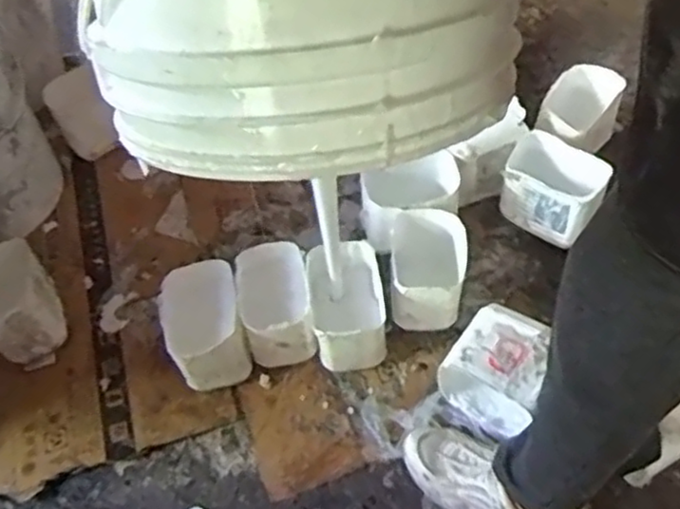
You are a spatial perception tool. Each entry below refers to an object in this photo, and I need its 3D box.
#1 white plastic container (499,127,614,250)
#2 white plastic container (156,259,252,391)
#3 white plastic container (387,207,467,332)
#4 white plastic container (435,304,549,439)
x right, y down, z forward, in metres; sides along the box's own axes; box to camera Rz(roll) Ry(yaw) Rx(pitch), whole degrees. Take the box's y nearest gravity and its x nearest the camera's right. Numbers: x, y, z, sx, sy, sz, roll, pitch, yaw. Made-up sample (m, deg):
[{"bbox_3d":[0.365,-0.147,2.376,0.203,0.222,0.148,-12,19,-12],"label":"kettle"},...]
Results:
[{"bbox_3d":[0.358,-0.101,1.195,0.160,0.153,0.103,33,61,25],"label":"white plastic container"},{"bbox_3d":[-0.202,0.115,1.094,0.115,0.141,0.150,-18,56,-8],"label":"white plastic container"},{"bbox_3d":[0.139,0.025,1.141,0.113,0.134,0.169,-2,55,3],"label":"white plastic container"},{"bbox_3d":[0.241,0.168,1.044,0.145,0.108,0.149,28,62,22],"label":"white plastic container"}]

